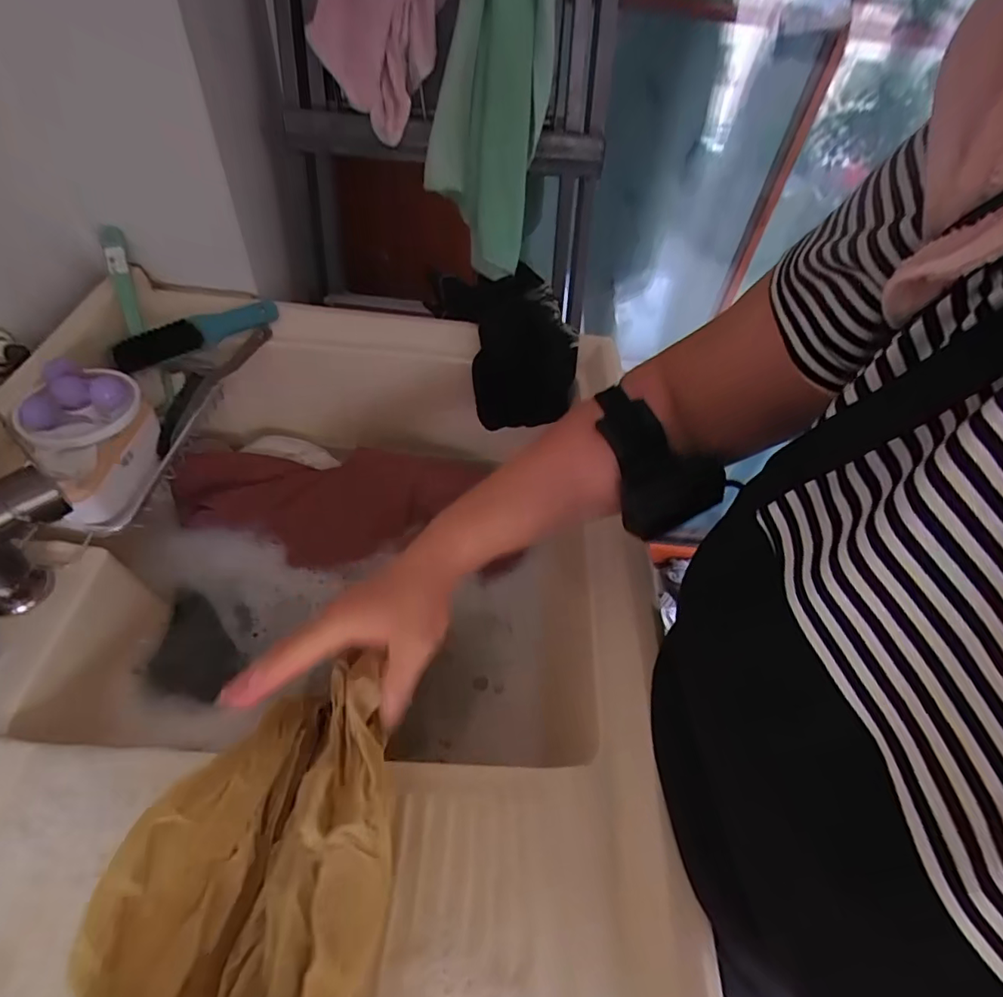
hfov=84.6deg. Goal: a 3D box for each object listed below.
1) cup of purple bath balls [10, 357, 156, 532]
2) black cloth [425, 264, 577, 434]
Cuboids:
[{"bbox_3d":[-0.353,-0.053,0.480,0.086,0.094,0.114,-21,55,-22],"label":"cup of purple bath balls"},{"bbox_3d":[0.001,-0.191,0.692,0.133,0.121,0.174,-12,52,-16],"label":"black cloth"}]

